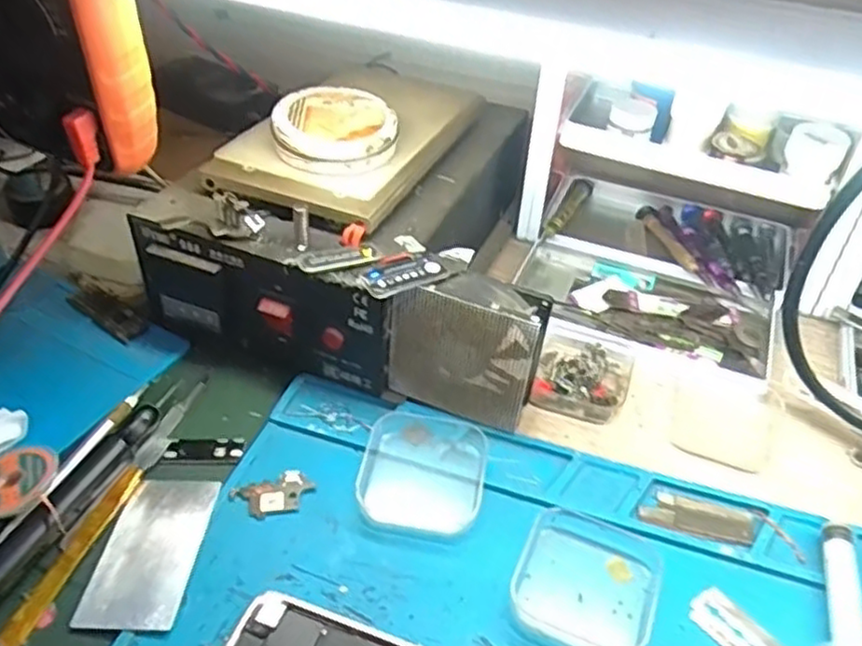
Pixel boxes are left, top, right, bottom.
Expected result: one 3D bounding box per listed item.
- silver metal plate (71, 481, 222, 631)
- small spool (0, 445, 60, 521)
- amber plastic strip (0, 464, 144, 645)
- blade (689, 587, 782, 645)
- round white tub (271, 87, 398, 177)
[{"bbox_3d":[-0.133,0.107,0.340,0.045,0.004,0.080,4,40,1],"label":"silver metal plate"},{"bbox_3d":[-0.212,0.080,0.360,0.042,0.012,0.044,1,40,-1],"label":"small spool"},{"bbox_3d":[-0.168,0.107,0.338,0.013,0.005,0.097,12,41,11],"label":"amber plastic strip"},{"bbox_3d":[0.138,0.139,0.321,0.022,0.004,0.042,-25,48,-29],"label":"blade"},{"bbox_3d":[-0.058,-0.119,0.439,0.072,0.027,0.070,1,40,-1],"label":"round white tub"}]

